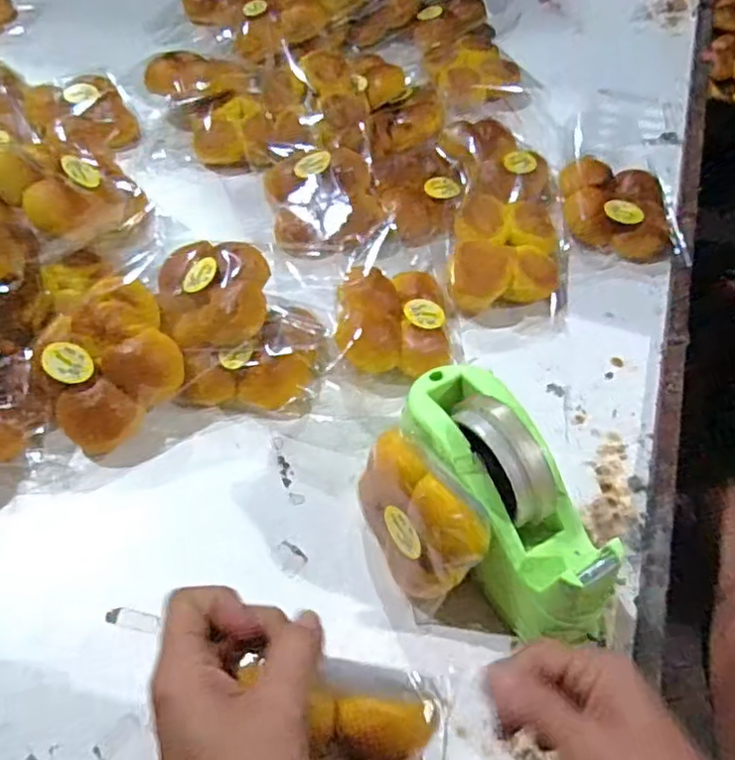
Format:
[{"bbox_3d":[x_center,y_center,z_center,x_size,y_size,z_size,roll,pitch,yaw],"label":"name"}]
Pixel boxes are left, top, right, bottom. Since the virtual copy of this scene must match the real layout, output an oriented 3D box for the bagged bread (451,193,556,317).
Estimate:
[{"bbox_3d":[0.132,-0.117,0.640,0.110,0.044,0.114,2,55,1],"label":"bagged bread"}]

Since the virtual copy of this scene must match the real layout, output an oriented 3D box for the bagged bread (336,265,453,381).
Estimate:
[{"bbox_3d":[0.022,-0.056,0.608,0.100,0.054,0.118,-1,55,-2],"label":"bagged bread"}]

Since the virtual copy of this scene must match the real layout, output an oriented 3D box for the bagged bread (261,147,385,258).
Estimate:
[{"bbox_3d":[-0.045,-0.179,0.677,0.113,0.061,0.114,-5,55,-4],"label":"bagged bread"}]

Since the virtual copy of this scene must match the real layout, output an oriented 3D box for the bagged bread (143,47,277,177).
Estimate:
[{"bbox_3d":[-0.181,-0.309,0.755,0.128,0.059,0.175,-11,56,-9],"label":"bagged bread"}]

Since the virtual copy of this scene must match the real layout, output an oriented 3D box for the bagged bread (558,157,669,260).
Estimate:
[{"bbox_3d":[0.263,-0.186,0.699,0.112,0.046,0.117,9,55,6],"label":"bagged bread"}]

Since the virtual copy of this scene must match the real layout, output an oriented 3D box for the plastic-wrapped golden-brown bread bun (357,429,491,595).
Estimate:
[{"bbox_3d":[0.036,0.099,0.467,0.056,0.108,0.101,-26,60,-17],"label":"plastic-wrapped golden-brown bread bun"}]

